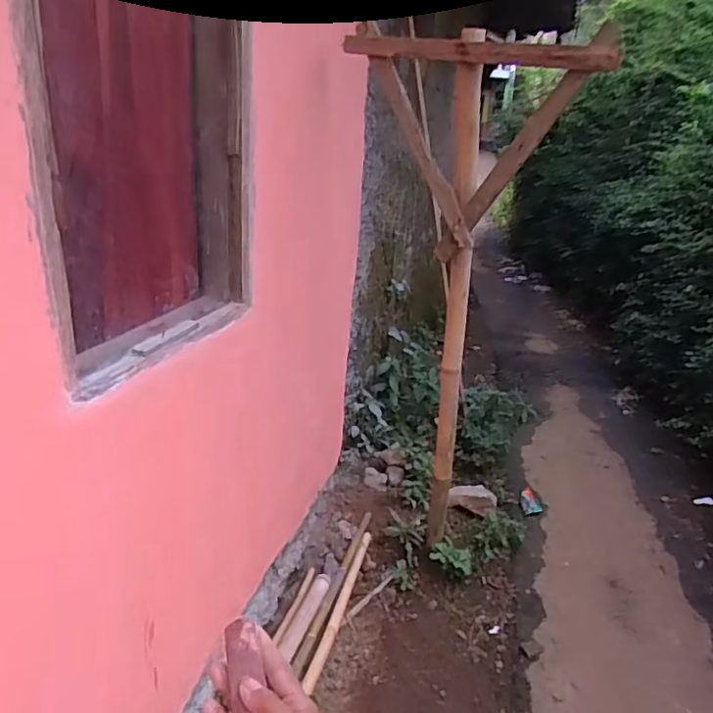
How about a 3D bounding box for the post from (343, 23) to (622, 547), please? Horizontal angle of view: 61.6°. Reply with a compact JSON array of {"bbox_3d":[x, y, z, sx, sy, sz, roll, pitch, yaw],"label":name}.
[{"bbox_3d":[0.217,-0.119,1.740,0.643,1.436,0.202,19,26,35],"label":"post"}]

